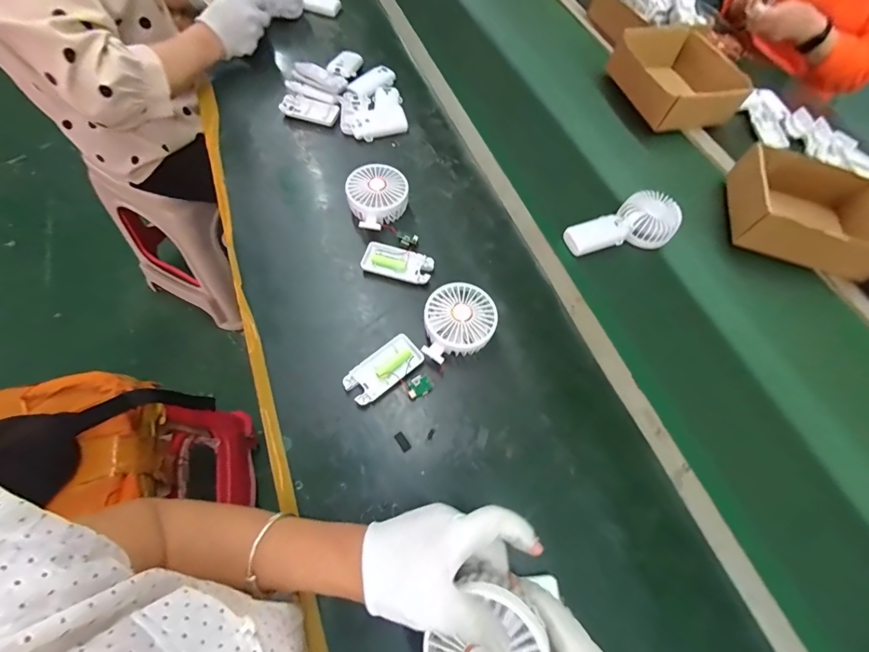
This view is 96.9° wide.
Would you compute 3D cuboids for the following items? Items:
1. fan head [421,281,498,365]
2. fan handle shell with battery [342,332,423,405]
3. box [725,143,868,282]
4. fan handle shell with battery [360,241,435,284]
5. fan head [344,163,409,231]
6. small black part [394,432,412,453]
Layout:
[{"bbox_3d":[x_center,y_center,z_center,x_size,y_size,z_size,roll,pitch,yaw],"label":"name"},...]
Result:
[{"bbox_3d":[0.031,-0.001,0.486,0.088,0.050,0.098,3,63,-1],"label":"fan head"},{"bbox_3d":[-0.061,0.053,0.466,0.095,0.017,0.047,-39,71,-16],"label":"fan handle shell with battery"},{"bbox_3d":[0.580,-0.177,0.597,0.206,0.084,0.154,20,63,3],"label":"box"},{"bbox_3d":[-0.051,-0.087,0.533,0.095,0.016,0.043,14,66,7],"label":"fan handle shell with battery"},{"bbox_3d":[-0.088,-0.187,0.563,0.084,0.044,0.094,39,68,16],"label":"fan head"},{"bbox_3d":[-0.036,0.132,0.438,0.011,0.004,0.022,-32,69,-14],"label":"small black part"}]

